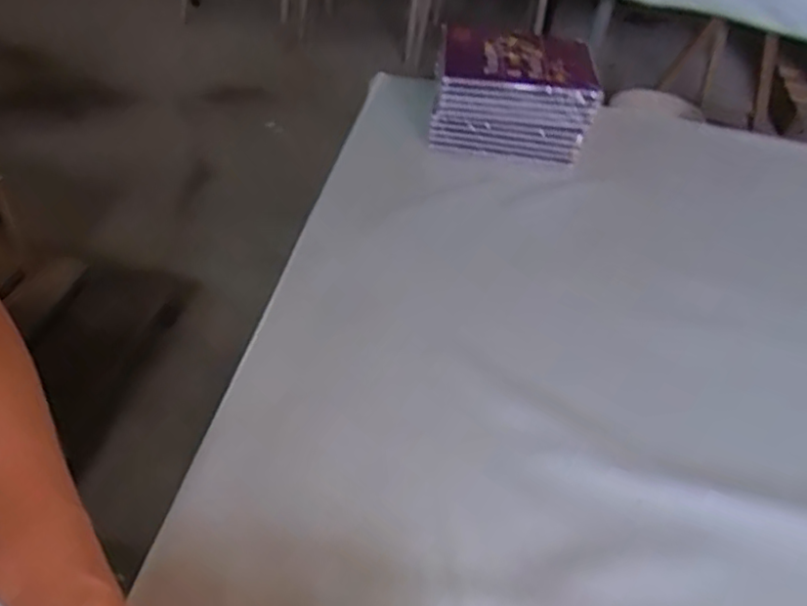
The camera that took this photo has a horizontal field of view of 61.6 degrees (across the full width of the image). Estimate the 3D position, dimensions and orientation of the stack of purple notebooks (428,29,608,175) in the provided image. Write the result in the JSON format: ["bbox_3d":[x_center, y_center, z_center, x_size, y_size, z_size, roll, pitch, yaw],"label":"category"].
[{"bbox_3d":[0.143,-0.278,0.907,0.195,0.119,0.145,7,44,1],"label":"stack of purple notebooks"}]

